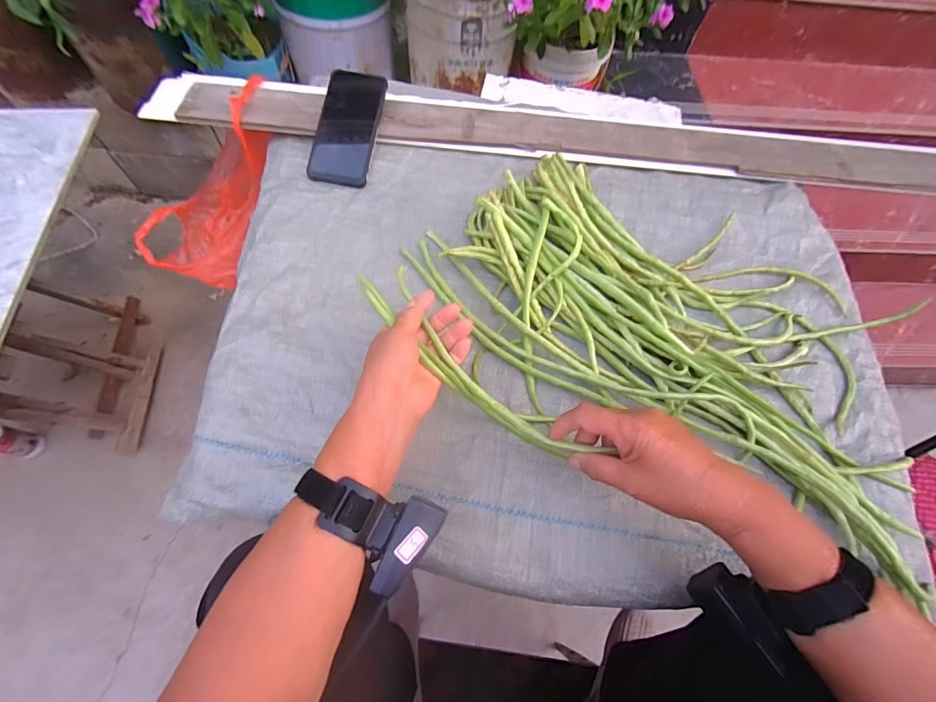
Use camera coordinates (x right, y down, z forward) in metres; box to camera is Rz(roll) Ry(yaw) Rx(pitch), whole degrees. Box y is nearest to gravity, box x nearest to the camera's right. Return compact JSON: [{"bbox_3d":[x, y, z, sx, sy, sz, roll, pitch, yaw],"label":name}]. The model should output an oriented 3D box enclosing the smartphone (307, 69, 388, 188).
[{"bbox_3d":[-0.165,-0.306,0.567,0.079,0.014,0.160,10,83,1],"label":"smartphone"}]

